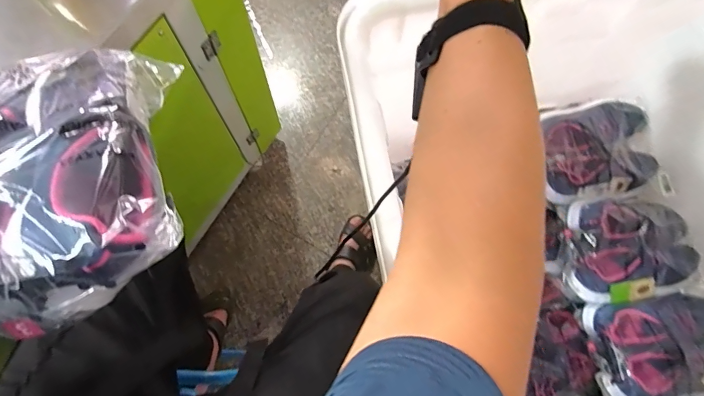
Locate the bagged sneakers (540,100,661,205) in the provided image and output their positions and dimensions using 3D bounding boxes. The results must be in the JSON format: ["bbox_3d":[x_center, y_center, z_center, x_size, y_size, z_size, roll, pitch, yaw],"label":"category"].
[{"bbox_3d":[0.521,-0.107,0.861,0.227,0.095,0.205,-8,75,-4],"label":"bagged sneakers"}]

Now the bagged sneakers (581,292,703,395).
[{"bbox_3d":[0.583,0.285,0.744,0.234,0.087,0.190,-8,75,-4],"label":"bagged sneakers"}]

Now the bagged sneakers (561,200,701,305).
[{"bbox_3d":[0.552,0.098,0.800,0.240,0.079,0.206,-3,74,-3],"label":"bagged sneakers"}]

